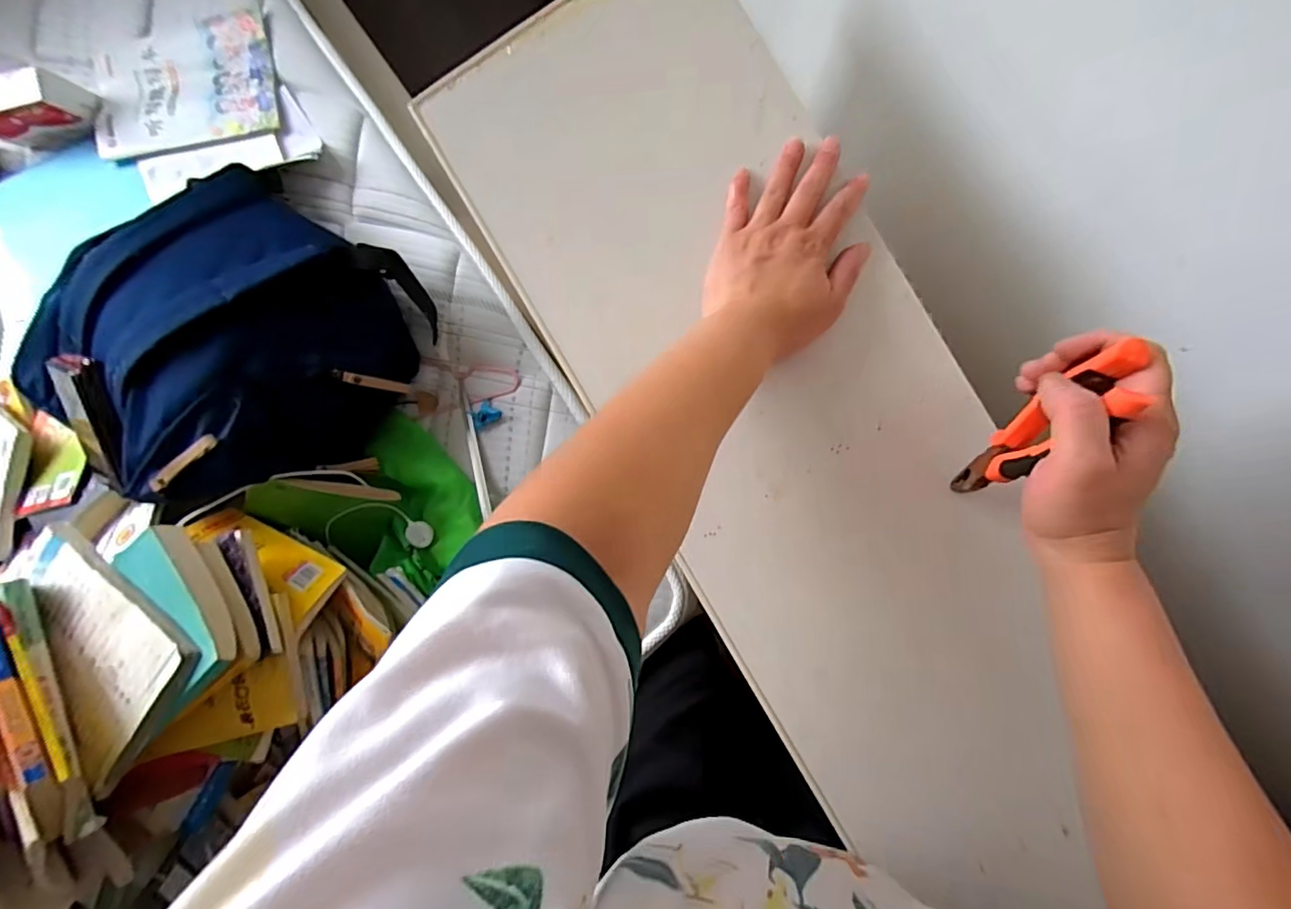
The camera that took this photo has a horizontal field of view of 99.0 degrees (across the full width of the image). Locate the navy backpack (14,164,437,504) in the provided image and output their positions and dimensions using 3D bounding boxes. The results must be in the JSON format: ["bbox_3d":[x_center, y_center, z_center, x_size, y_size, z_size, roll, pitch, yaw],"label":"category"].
[{"bbox_3d":[-0.512,-0.150,0.690,0.345,0.214,0.363,31,94,3],"label":"navy backpack"}]

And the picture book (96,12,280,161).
[{"bbox_3d":[-0.669,-0.534,0.797,0.269,0.017,0.183,-12,82,2],"label":"picture book"}]

